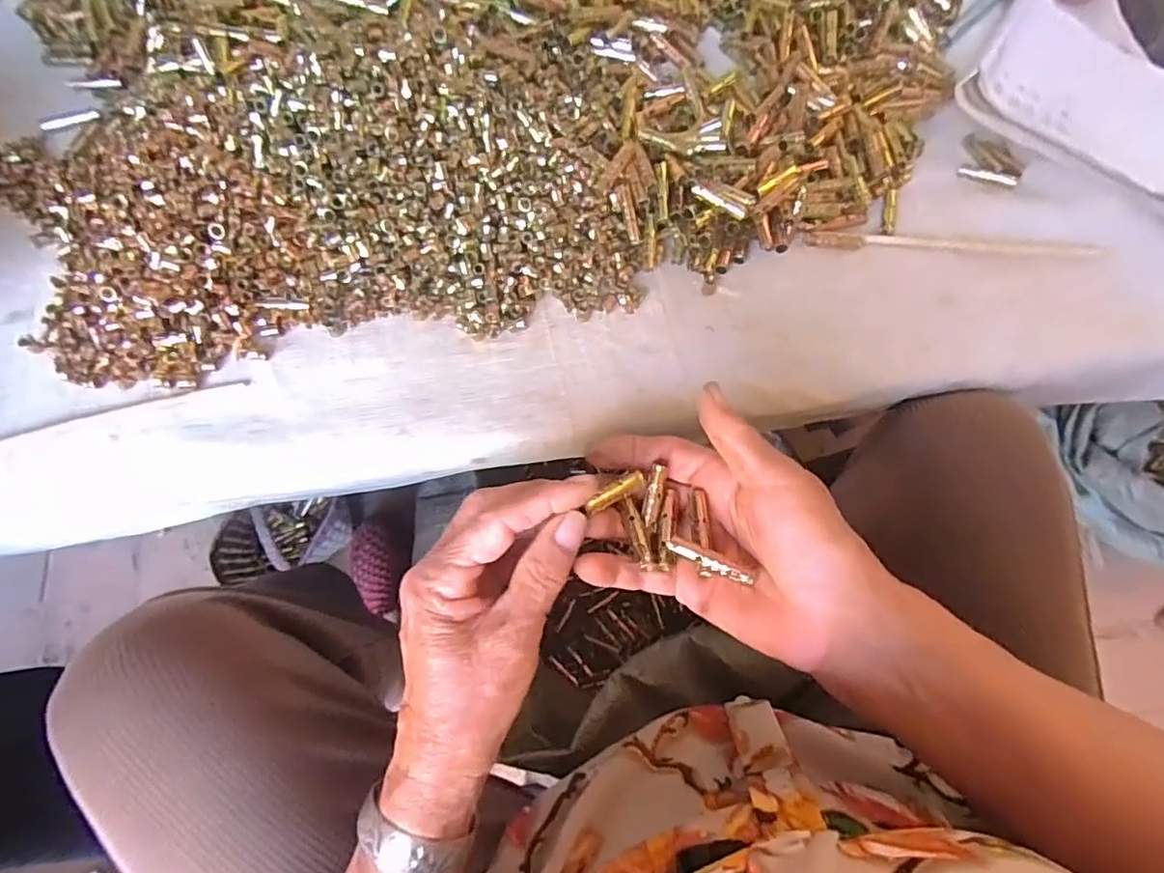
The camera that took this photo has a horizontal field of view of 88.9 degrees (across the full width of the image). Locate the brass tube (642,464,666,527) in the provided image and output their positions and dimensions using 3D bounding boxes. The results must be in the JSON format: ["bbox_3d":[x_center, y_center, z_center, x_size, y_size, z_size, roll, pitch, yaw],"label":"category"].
[{"bbox_3d":[0.036,0.031,0.306,0.007,0.004,0.029,13,88,4],"label":"brass tube"}]

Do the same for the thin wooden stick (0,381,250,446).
[{"bbox_3d":[-0.325,-0.006,0.367,0.226,0.006,0.007,-17,75,-4],"label":"thin wooden stick"}]

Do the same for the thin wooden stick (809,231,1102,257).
[{"bbox_3d":[0.258,-0.135,0.415,0.197,0.010,0.014,4,73,0],"label":"thin wooden stick"}]

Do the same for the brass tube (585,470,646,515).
[{"bbox_3d":[0.017,0.027,0.293,0.039,0.005,0.008,-28,74,-37],"label":"brass tube"}]

